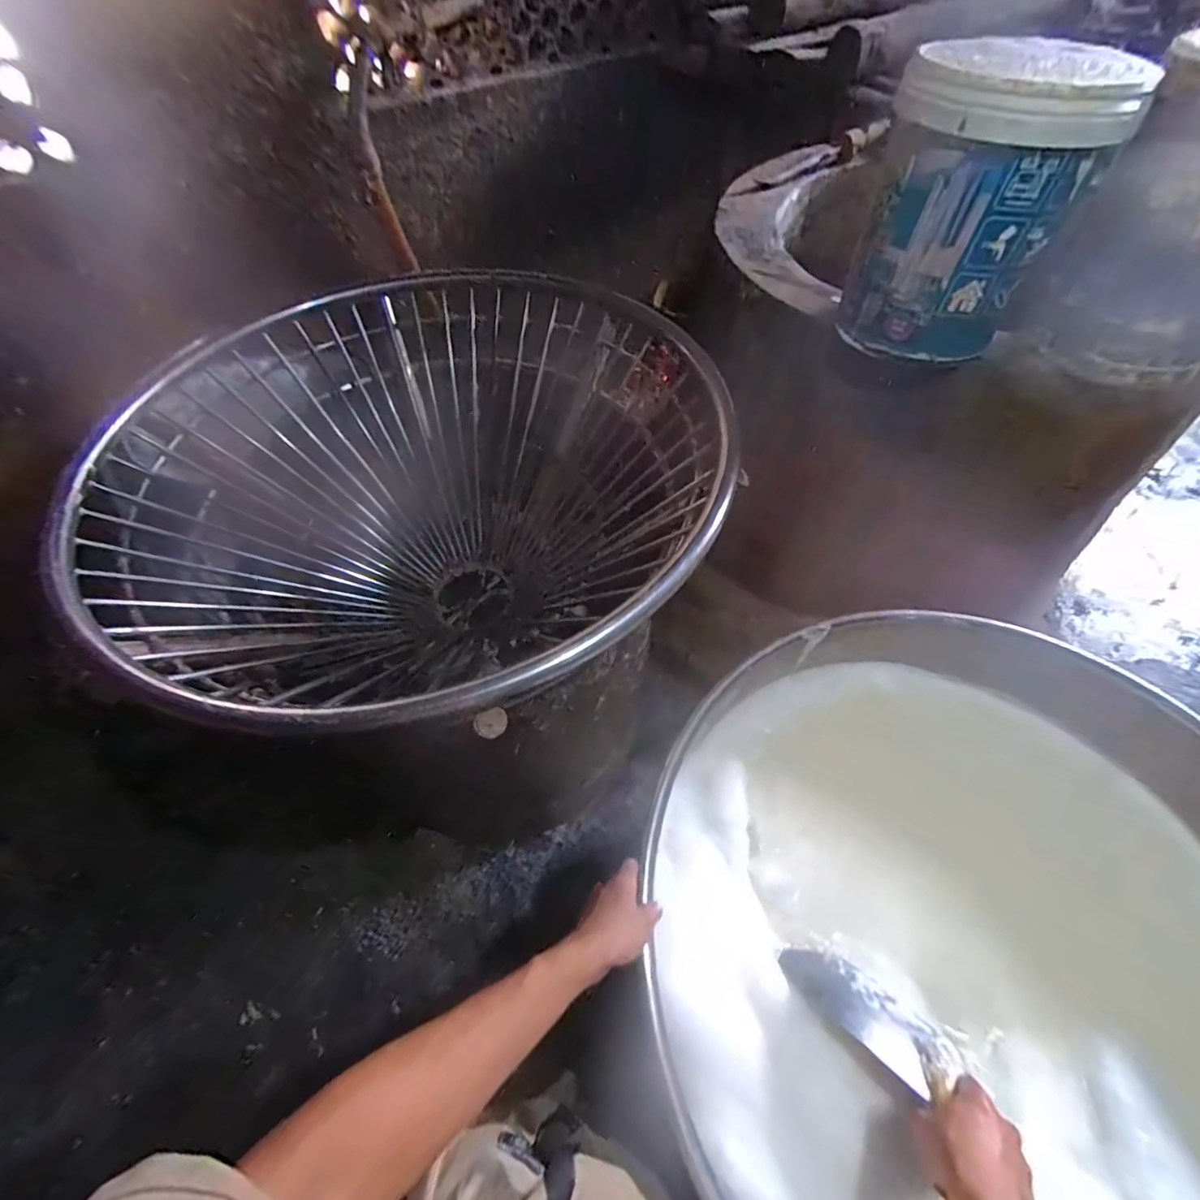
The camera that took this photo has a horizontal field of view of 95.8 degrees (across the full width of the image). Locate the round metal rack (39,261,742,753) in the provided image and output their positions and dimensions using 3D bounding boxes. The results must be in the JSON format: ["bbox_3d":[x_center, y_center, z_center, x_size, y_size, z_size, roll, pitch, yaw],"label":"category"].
[{"bbox_3d":[-0.256,-0.117,0.906,0.836,0.431,0.775,0,55,1],"label":"round metal rack"}]

